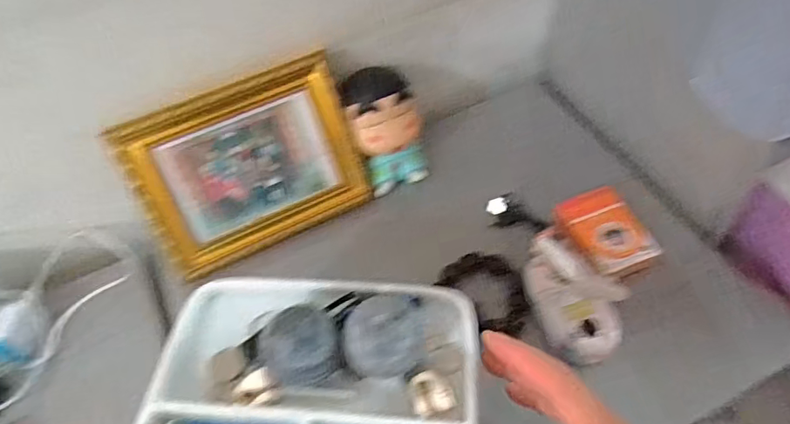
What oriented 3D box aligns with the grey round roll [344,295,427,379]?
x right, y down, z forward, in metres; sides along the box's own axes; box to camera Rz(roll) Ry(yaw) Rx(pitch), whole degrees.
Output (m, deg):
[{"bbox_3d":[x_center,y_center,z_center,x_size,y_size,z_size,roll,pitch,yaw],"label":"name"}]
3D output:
[{"bbox_3d":[-0.007,0.079,0.335,0.048,0.041,0.044,-2,54,3],"label":"grey round roll"}]

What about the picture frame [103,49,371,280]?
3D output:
[{"bbox_3d":[-0.134,-0.043,0.510,0.200,0.155,0.016,-25,23,-13],"label":"picture frame"}]

